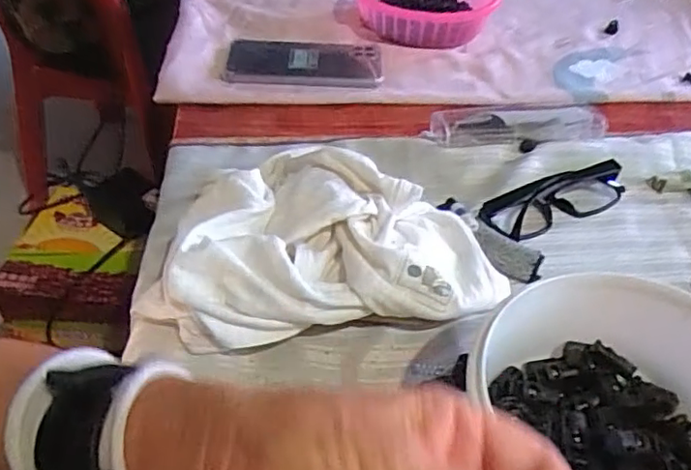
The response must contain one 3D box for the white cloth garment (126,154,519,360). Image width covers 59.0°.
[{"bbox_3d":[-0.016,-0.003,0.419,0.222,0.043,0.143,-7,44,-11],"label":"white cloth garment"}]

